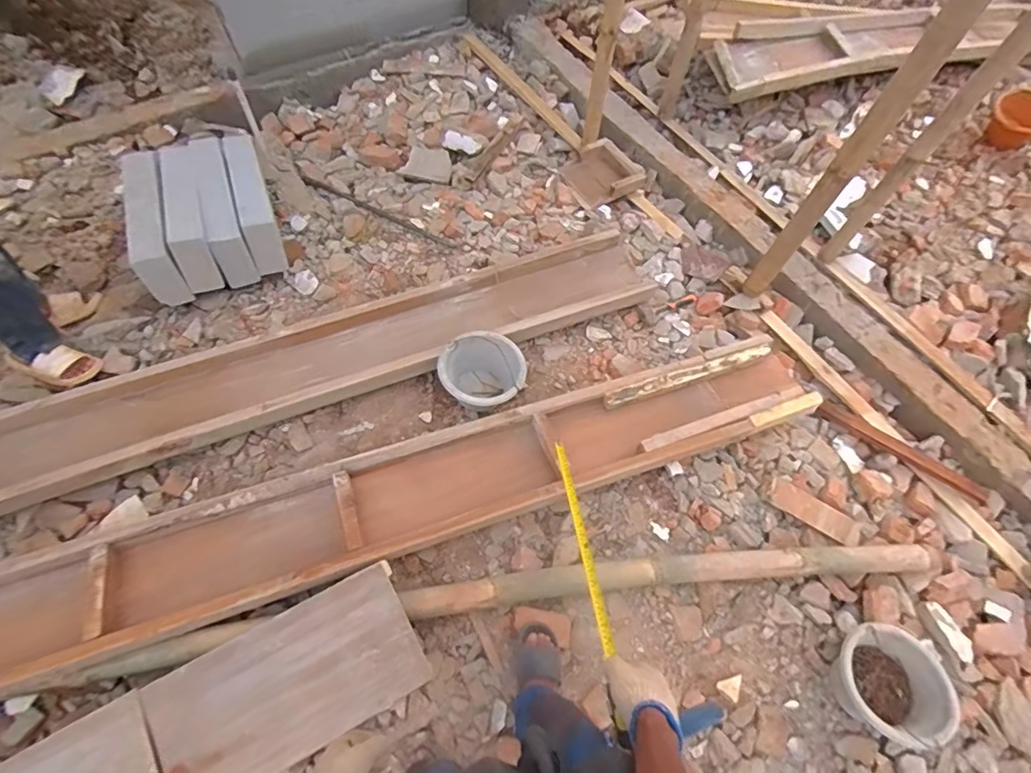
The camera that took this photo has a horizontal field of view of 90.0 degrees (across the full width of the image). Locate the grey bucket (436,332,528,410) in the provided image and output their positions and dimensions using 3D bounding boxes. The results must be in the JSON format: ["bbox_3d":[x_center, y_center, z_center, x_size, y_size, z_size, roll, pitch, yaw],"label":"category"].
[{"bbox_3d":[-0.104,-0.033,1.650,0.260,0.204,0.239,17,62,6],"label":"grey bucket"}]

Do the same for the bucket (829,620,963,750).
[{"bbox_3d":[0.940,0.749,1.309,0.233,0.175,0.250,1,61,-2],"label":"bucket"}]

